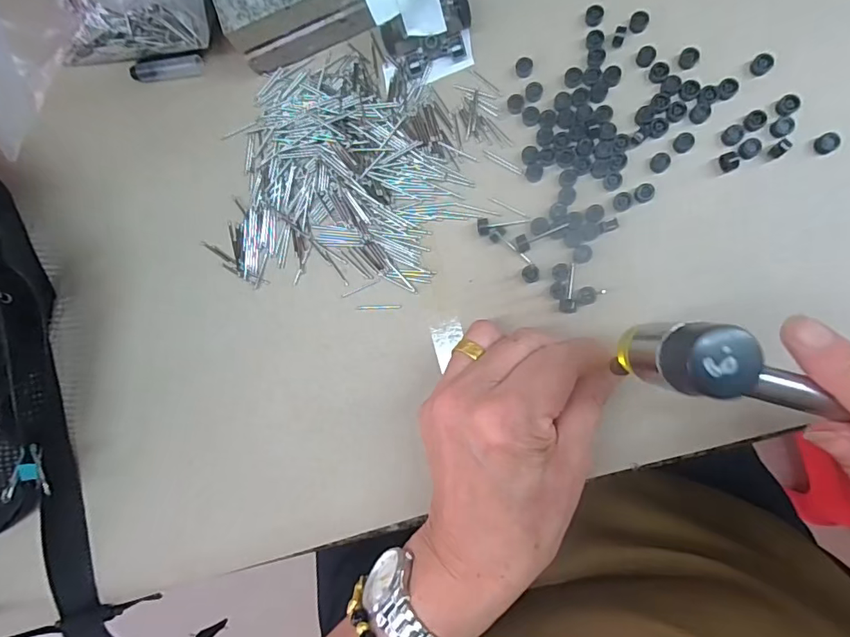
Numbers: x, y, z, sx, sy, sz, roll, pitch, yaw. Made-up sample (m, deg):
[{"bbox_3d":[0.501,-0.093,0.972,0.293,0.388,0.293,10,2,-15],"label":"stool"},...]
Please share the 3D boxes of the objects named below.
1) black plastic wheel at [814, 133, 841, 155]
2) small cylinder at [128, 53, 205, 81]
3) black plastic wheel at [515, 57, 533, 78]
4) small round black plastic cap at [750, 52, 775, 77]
[{"bbox_3d":[0.193,-0.084,0.236,0.011,0.004,0.009,-27,84,8],"label":"black plastic wheel"},{"bbox_3d":[-0.157,-0.152,0.299,0.046,0.008,0.009,-4,87,10],"label":"small cylinder"},{"bbox_3d":[0.053,-0.134,0.262,0.009,0.004,0.009,0,88,10],"label":"black plastic wheel"},{"bbox_3d":[0.165,-0.125,0.240,0.010,0.004,0.010,0,88,10],"label":"small round black plastic cap"}]

